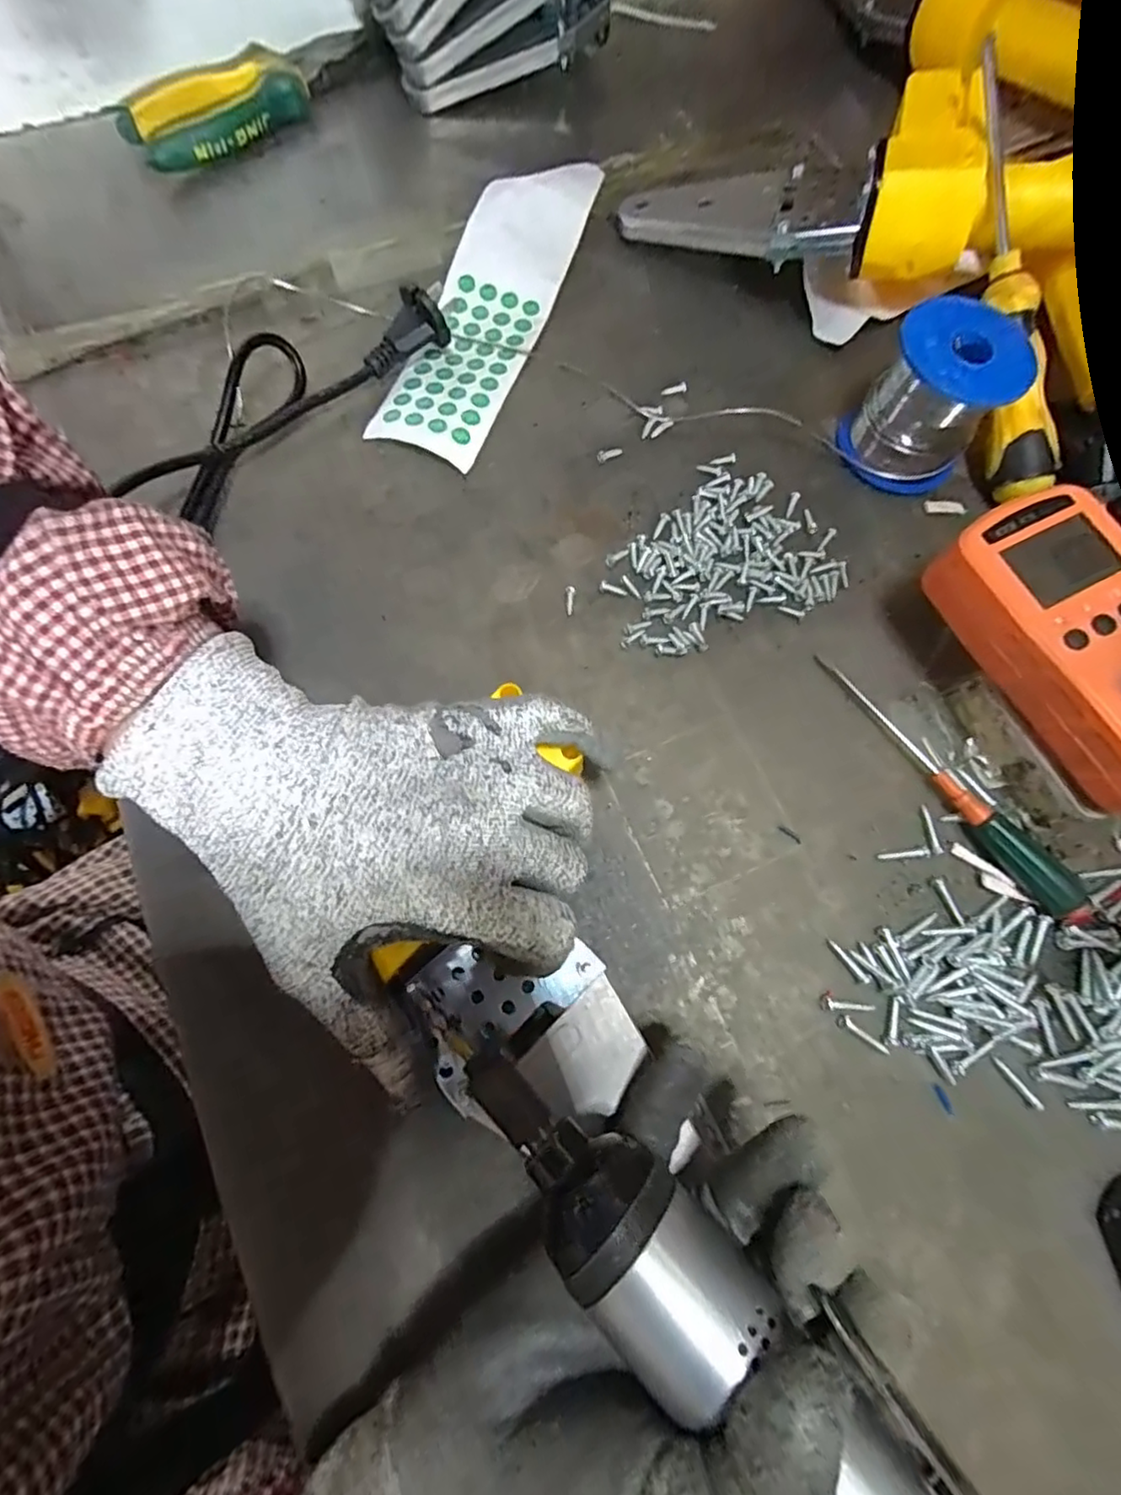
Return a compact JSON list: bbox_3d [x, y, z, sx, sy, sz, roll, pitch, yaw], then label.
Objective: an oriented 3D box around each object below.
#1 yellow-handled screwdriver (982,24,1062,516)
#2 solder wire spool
[{"bbox_3d":[0.220,-0.232,0.308,0.027,0.025,0.209,-10,93,-4],"label":"yellow-handled screwdriver"},{"bbox_3d":[0.185,-0.173,0.308,0.059,0.059,0.061,0,74,-1],"label":"solder wire spool"}]

